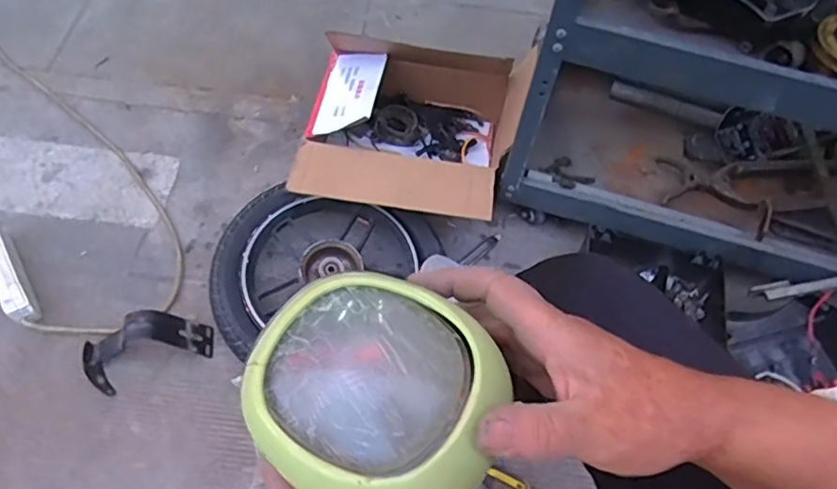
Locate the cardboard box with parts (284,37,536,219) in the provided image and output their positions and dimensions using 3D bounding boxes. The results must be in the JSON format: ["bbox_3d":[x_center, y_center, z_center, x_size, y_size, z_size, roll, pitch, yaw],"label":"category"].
[{"bbox_3d":[-0.011,-0.178,1.038,0.331,0.198,0.352,11,62,3],"label":"cardboard box with parts"}]

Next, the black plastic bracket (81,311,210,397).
[{"bbox_3d":[-0.408,0.156,0.870,0.187,0.084,0.089,-7,63,-7],"label":"black plastic bracket"}]

